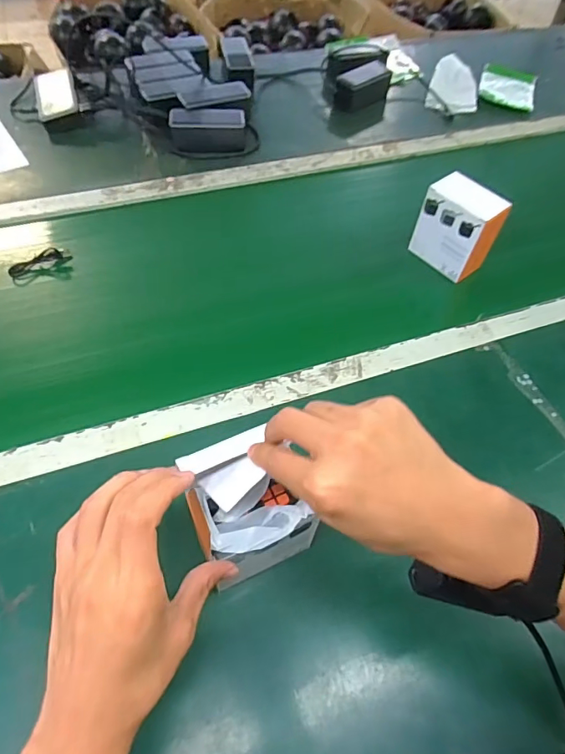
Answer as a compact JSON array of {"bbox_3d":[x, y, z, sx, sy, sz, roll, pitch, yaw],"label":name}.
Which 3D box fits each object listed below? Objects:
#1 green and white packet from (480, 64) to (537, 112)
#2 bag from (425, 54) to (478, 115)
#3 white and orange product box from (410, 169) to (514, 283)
[{"bbox_3d":[0.529,-0.677,1.114,0.123,0.028,0.225,17,56,6],"label":"green and white packet"},{"bbox_3d":[0.389,-0.667,1.088,0.099,0.030,0.246,12,55,3],"label":"bag"},{"bbox_3d":[0.266,-0.227,0.716,0.065,0.115,0.112,-35,65,-25],"label":"white and orange product box"}]

